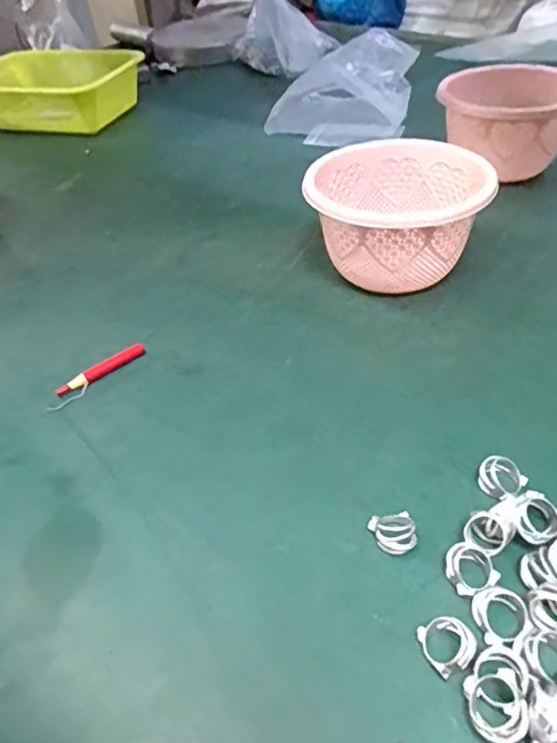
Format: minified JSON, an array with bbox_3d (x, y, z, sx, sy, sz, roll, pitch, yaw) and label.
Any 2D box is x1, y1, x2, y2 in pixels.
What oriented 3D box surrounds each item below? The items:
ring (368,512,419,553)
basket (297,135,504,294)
[{"bbox_3d":[0.063,0.088,0.307,0.023,0.014,0.020,-11,43,-3],"label":"ring"},{"bbox_3d":[0.104,-0.131,0.490,0.146,0.088,0.137,11,46,19],"label":"basket"}]

